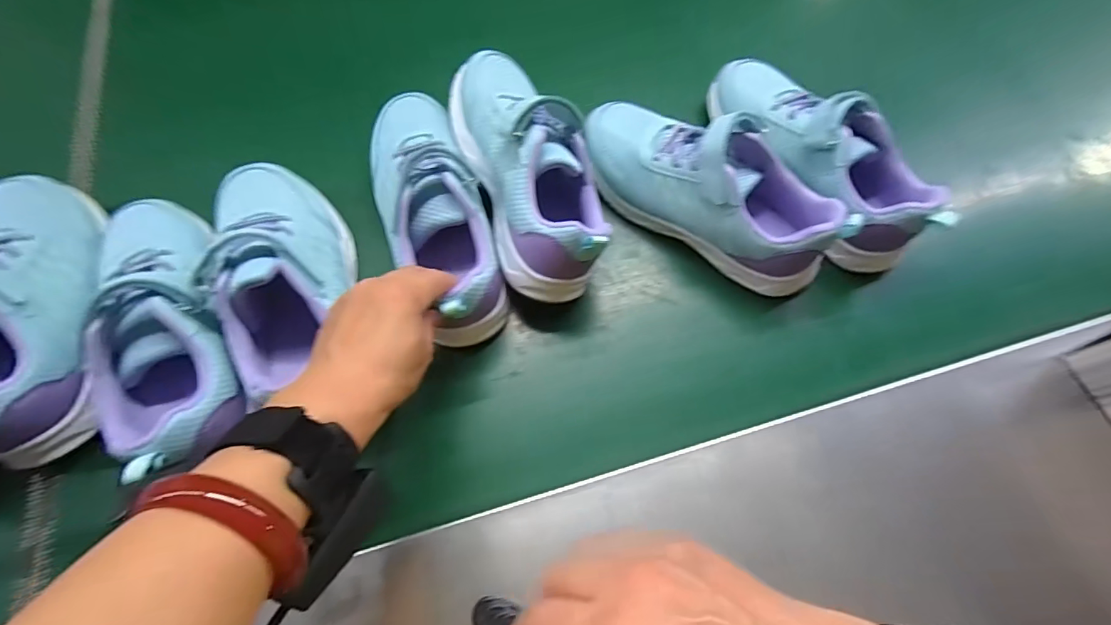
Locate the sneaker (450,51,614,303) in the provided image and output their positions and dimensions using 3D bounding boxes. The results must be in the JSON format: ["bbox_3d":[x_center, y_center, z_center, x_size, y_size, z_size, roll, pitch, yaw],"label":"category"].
[{"bbox_3d":[-0.024,-0.126,0.391,0.088,0.082,0.226,-18,68,-9],"label":"sneaker"}]

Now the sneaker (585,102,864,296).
[{"bbox_3d":[0.128,-0.112,0.415,0.232,0.094,0.089,34,69,13],"label":"sneaker"}]

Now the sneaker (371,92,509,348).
[{"bbox_3d":[-0.101,-0.089,0.393,0.079,0.078,0.223,-20,73,-10],"label":"sneaker"}]

